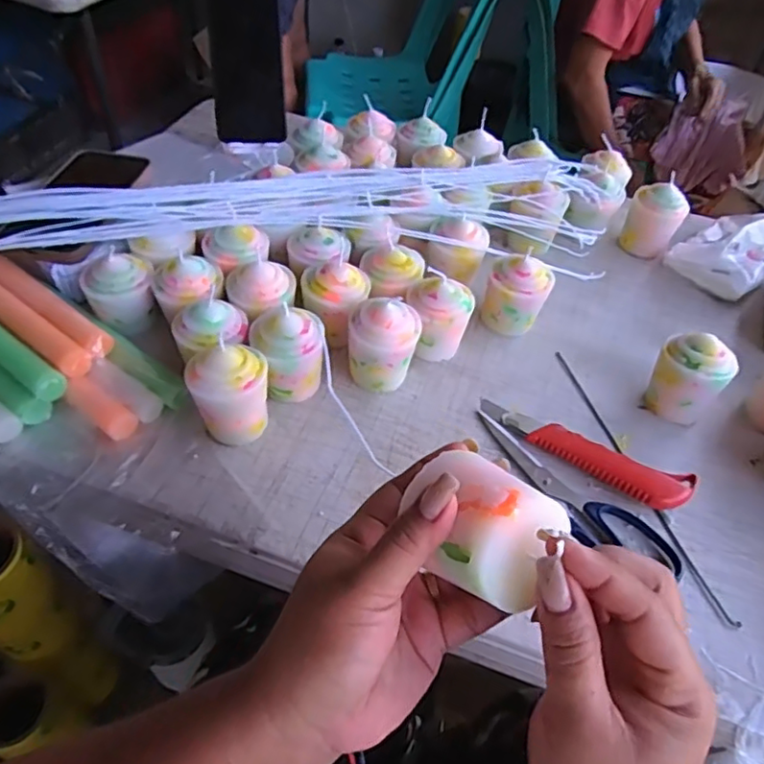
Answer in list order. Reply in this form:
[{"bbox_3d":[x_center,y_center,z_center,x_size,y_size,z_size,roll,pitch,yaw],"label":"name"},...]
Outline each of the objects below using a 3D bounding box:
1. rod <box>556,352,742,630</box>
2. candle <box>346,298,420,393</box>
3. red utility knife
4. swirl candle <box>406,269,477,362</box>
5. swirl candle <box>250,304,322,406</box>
[{"bbox_3d":[0.197,0.068,0.473,0.010,0.005,0.256,-9,51,-14],"label":"rod"},{"bbox_3d":[0.001,-0.031,0.485,0.057,0.075,0.046,3,49,-3],"label":"candle"},{"bbox_3d":[0.155,0.053,0.468,0.166,0.021,0.036,27,52,17],"label":"red utility knife"},{"bbox_3d":[0.049,-0.053,0.517,0.056,0.070,0.046,4,49,-2],"label":"swirl candle"},{"bbox_3d":[-0.074,-0.025,0.471,0.053,0.074,0.052,3,49,-3],"label":"swirl candle"}]

